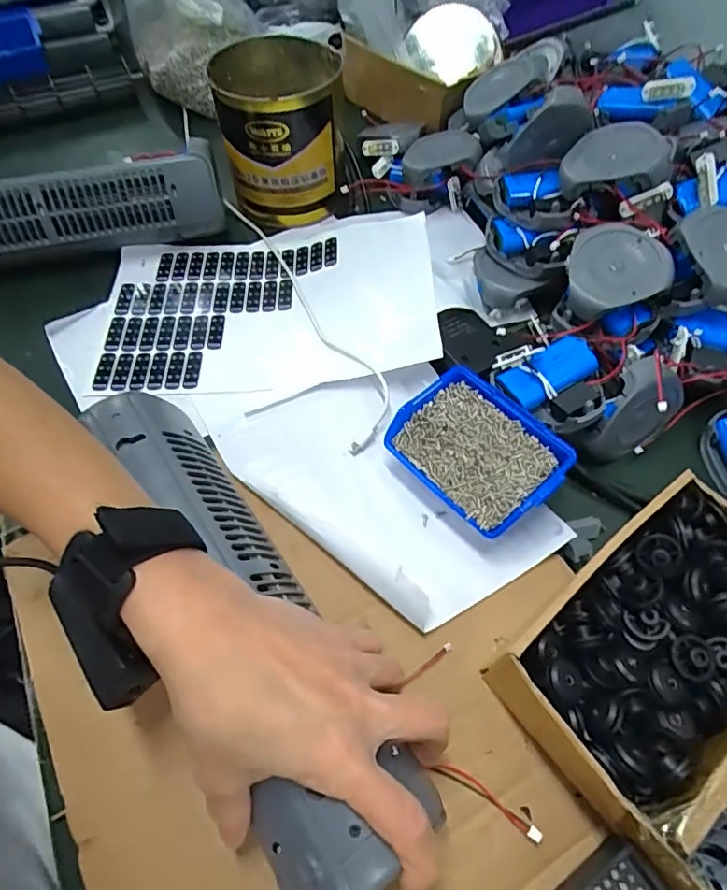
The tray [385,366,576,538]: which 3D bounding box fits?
[{"bbox_3d":[0.080,0.007,0.382,0.086,0.039,0.110,-38,66,-20],"label":"tray"}]

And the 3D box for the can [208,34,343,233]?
[{"bbox_3d":[-0.080,-0.303,0.530,0.110,0.120,0.118,-1,60,-1],"label":"can"}]

